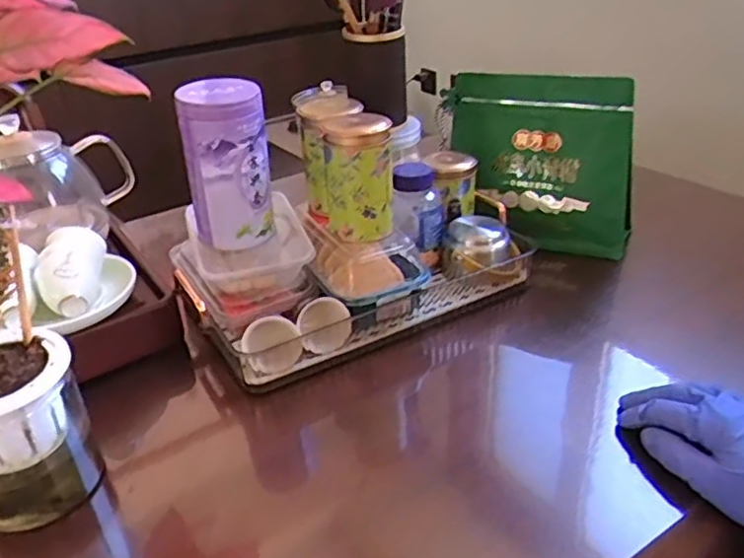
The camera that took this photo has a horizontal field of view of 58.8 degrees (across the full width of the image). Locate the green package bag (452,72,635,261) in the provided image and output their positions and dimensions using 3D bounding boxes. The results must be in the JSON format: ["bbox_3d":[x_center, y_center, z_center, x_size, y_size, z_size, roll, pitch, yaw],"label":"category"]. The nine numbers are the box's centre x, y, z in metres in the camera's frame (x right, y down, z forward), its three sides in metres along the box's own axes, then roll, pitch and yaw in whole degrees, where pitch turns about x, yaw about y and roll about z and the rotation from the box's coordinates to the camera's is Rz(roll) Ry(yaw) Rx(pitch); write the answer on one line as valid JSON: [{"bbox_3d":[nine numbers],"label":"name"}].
[{"bbox_3d":[0.212,-0.148,0.835,0.226,0.203,0.069,10,33,23],"label":"green package bag"}]

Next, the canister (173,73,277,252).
[{"bbox_3d":[-0.145,-0.112,0.660,0.080,0.158,0.066,17,37,32],"label":"canister"}]

